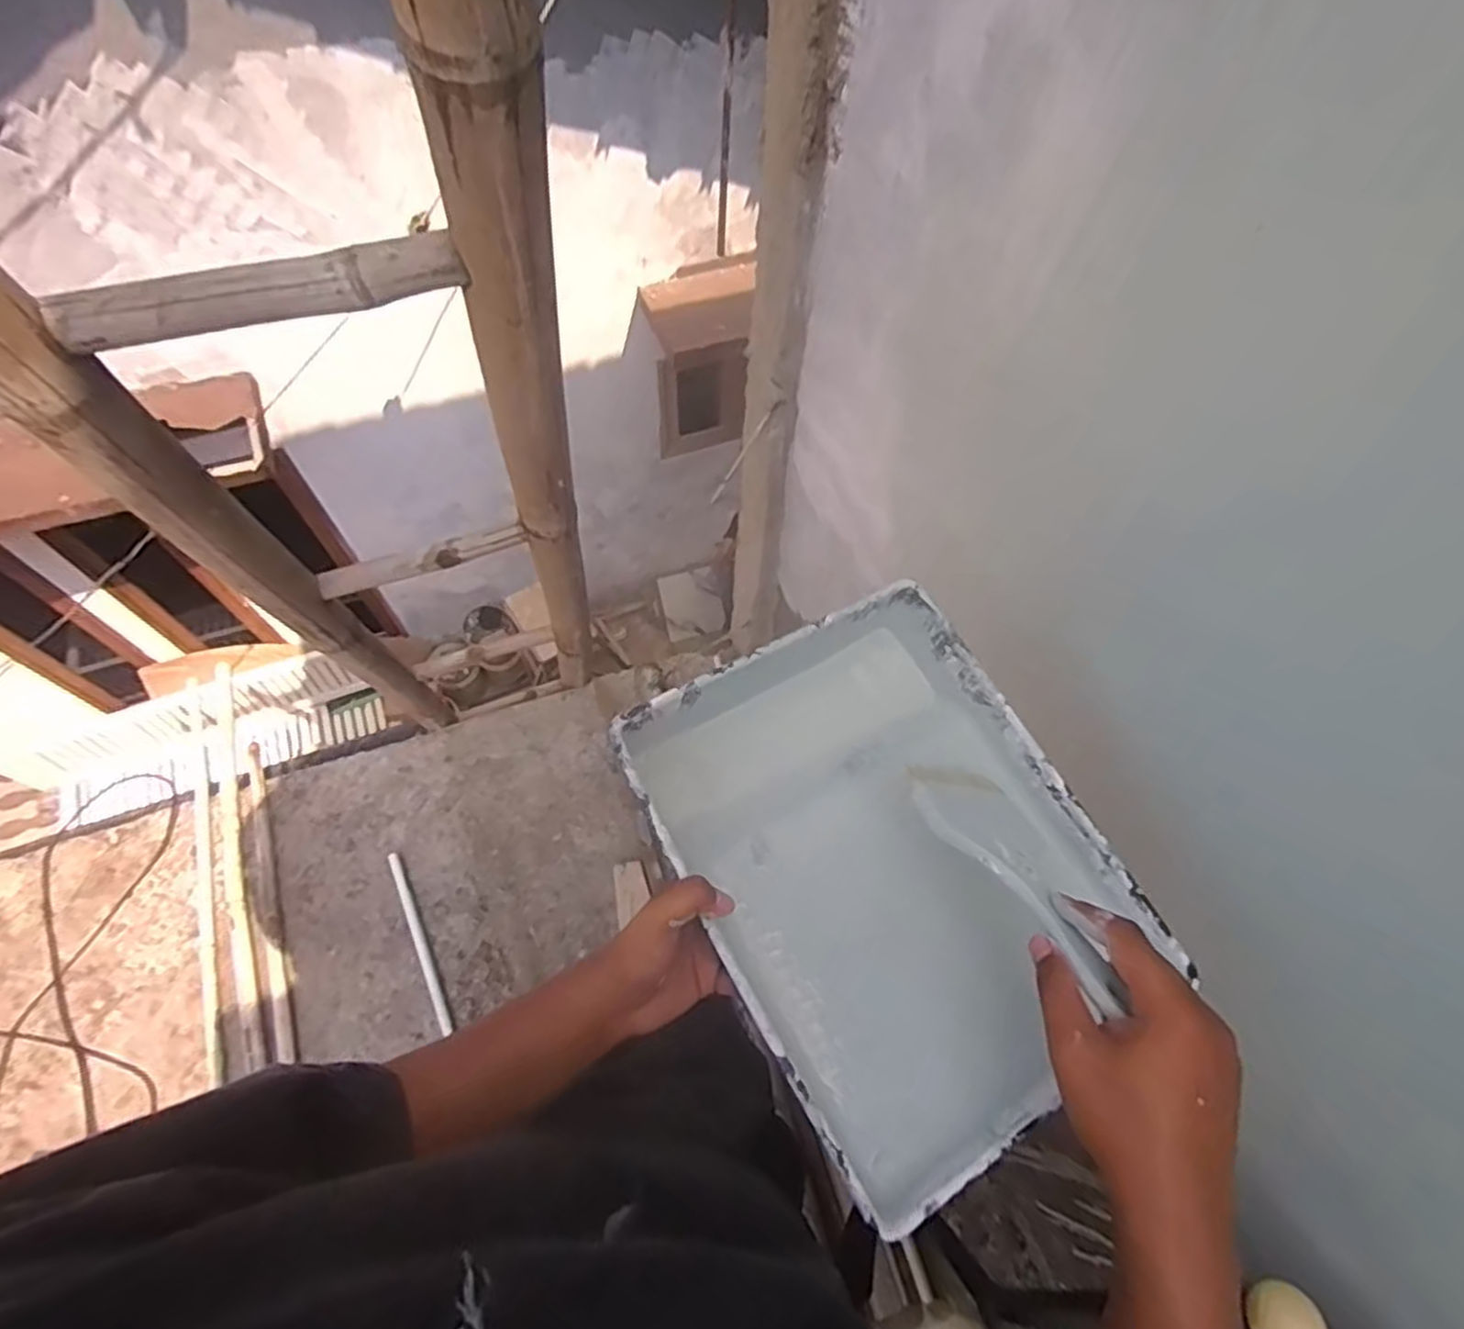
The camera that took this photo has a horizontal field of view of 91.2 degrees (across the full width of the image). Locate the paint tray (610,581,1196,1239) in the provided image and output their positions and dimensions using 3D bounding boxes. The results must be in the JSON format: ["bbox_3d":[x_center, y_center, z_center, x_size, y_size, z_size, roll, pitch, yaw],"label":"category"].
[{"bbox_3d":[0.114,0.138,0.520,0.278,0.095,0.353,-26,66,-17],"label":"paint tray"}]

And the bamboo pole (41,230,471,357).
[{"bbox_3d":[-0.311,-0.252,0.480,0.250,0.042,0.031,-15,63,-12],"label":"bamboo pole"}]

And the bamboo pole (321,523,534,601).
[{"bbox_3d":[-0.387,-0.132,0.909,0.253,0.040,0.026,-16,63,-12],"label":"bamboo pole"}]

